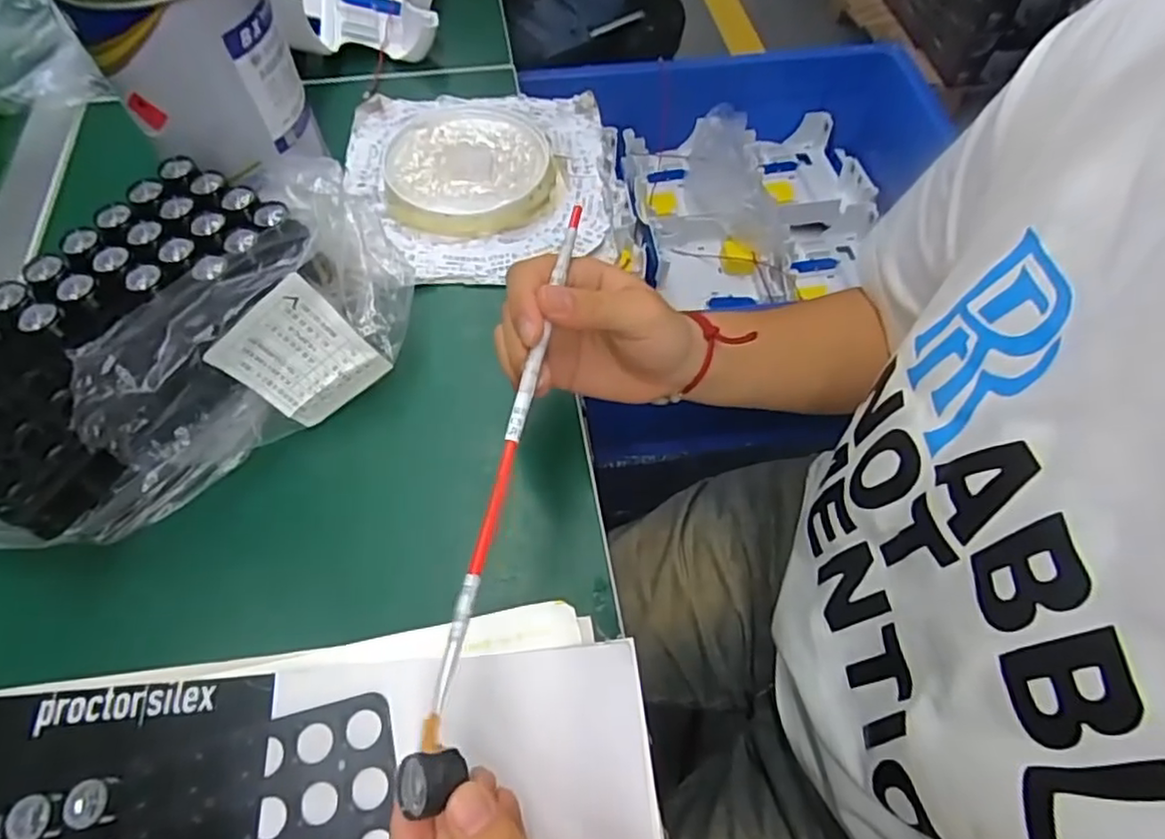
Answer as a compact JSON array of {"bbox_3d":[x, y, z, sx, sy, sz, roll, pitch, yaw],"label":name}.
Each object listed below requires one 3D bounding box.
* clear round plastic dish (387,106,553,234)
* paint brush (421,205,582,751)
[{"bbox_3d":[-0.082,-0.188,0.479,0.118,0.017,0.126,1,60,-1],"label":"clear round plastic dish"},{"bbox_3d":[-0.028,0.004,0.275,0.007,0.004,0.246,11,66,5],"label":"paint brush"}]

